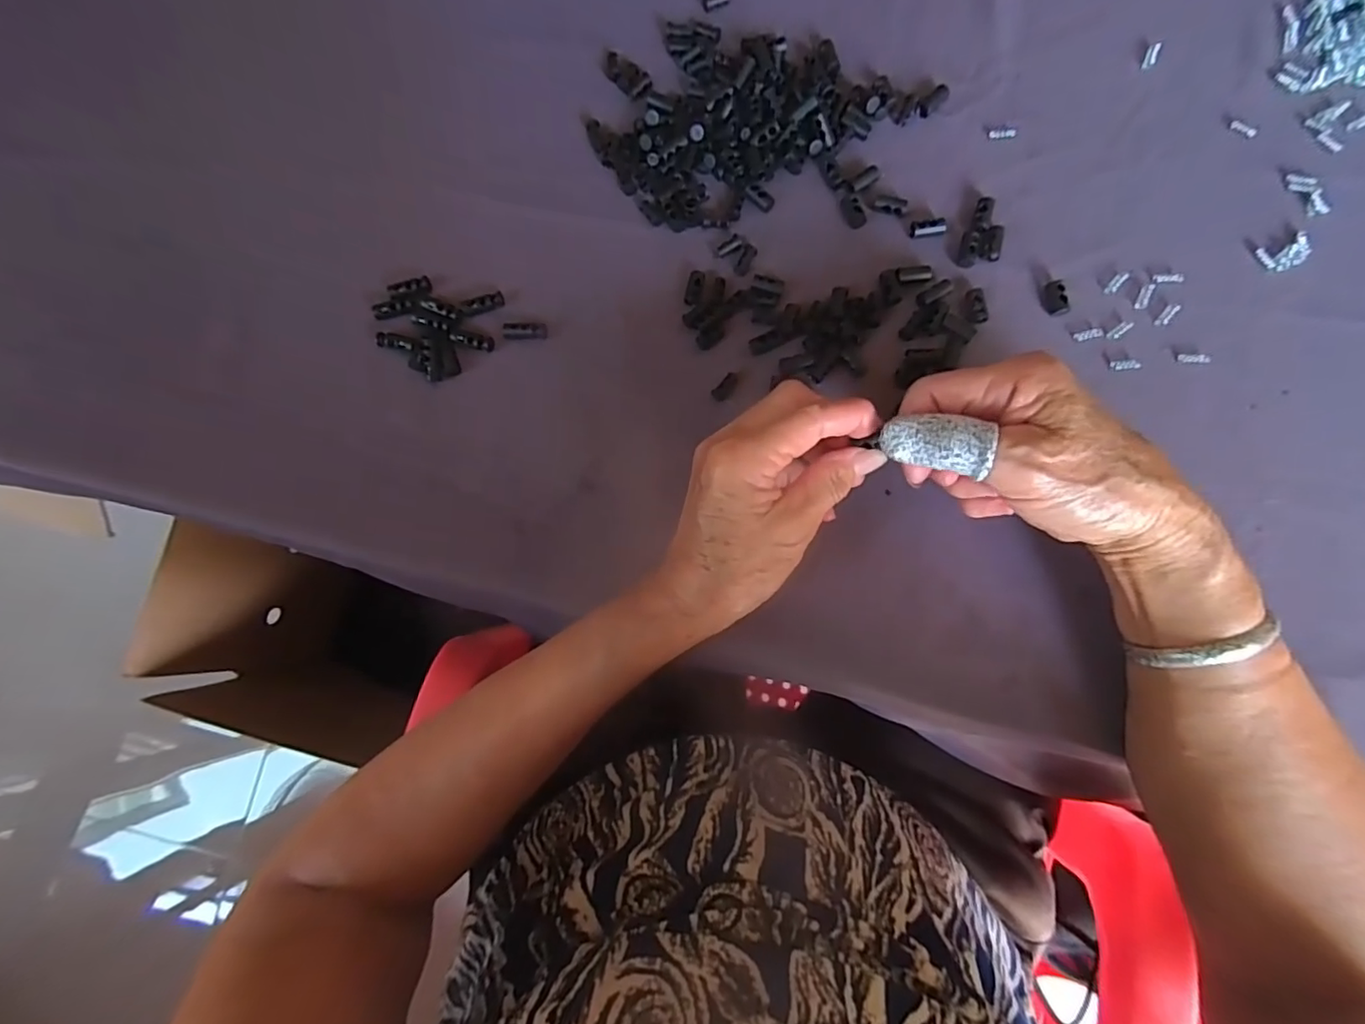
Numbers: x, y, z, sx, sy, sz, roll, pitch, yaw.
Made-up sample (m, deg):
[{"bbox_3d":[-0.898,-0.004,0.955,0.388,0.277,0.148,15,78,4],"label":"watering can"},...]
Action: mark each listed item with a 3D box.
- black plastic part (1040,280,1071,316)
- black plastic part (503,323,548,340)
[{"bbox_3d":[0.206,-0.118,0.316,0.014,0.006,0.019,-6,81,3],"label":"black plastic part"},{"bbox_3d":[-0.093,-0.107,0.338,0.025,0.004,0.010,-2,82,4],"label":"black plastic part"}]

